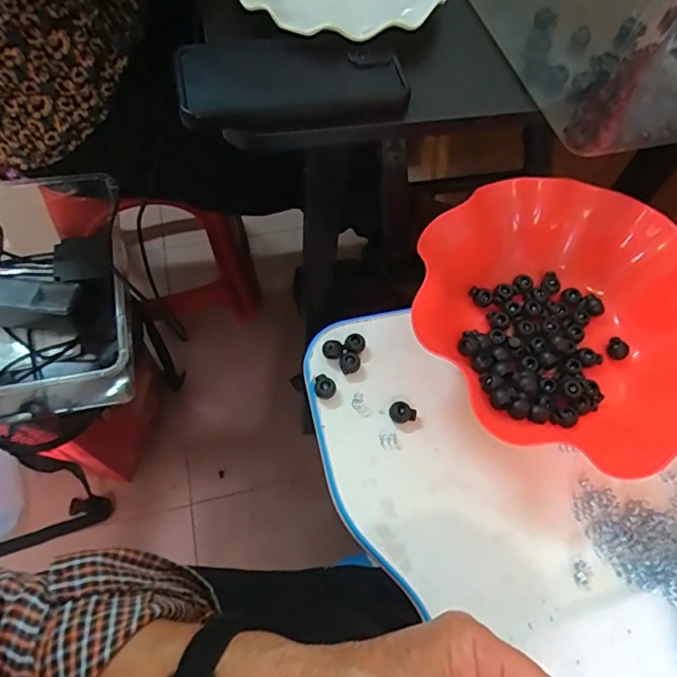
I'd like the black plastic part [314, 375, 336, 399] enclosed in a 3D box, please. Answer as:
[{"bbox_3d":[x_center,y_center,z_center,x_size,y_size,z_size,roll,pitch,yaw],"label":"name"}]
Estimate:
[{"bbox_3d":[-0.010,0.036,0.376,0.015,0.011,0.016,1,63,-3],"label":"black plastic part"}]

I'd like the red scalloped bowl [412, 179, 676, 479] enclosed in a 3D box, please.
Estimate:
[{"bbox_3d":[0.168,-0.020,0.377,0.213,0.057,0.198,1,63,-3],"label":"red scalloped bowl"}]

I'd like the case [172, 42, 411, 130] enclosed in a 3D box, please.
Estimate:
[{"bbox_3d":[-0.031,-0.184,0.369,0.159,0.026,0.076,0,63,-3],"label":"case"}]

